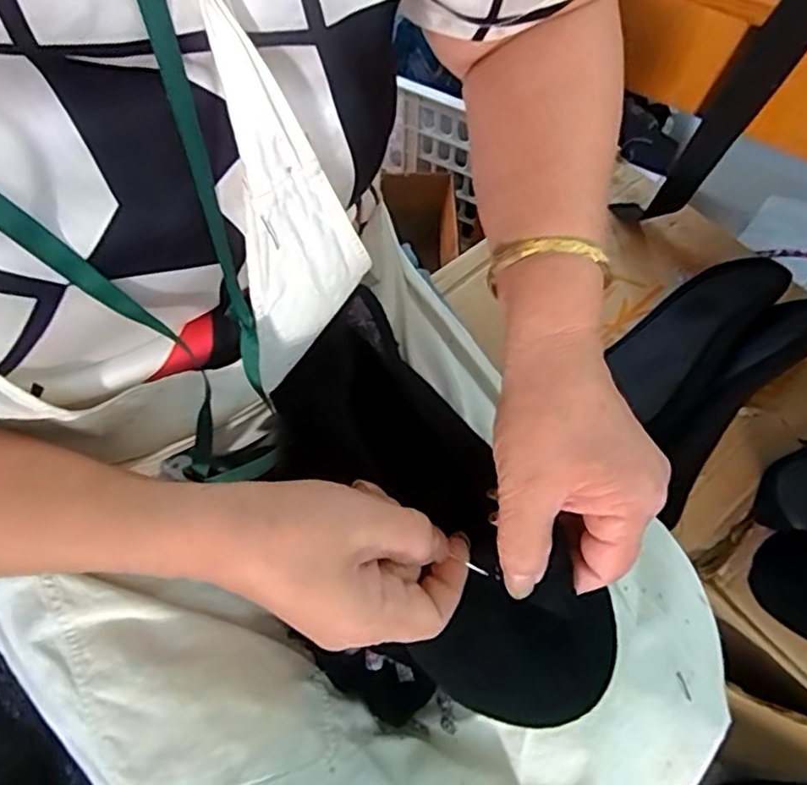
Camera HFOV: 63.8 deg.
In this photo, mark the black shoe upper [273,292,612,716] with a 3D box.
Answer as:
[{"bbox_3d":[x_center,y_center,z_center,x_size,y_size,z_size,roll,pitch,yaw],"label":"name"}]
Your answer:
[{"bbox_3d":[0.016,0.058,0.326,0.091,0.054,0.224,-30,76,-16],"label":"black shoe upper"}]

